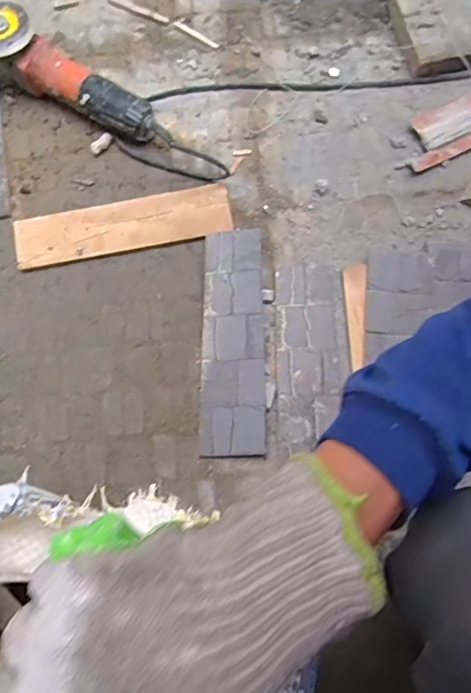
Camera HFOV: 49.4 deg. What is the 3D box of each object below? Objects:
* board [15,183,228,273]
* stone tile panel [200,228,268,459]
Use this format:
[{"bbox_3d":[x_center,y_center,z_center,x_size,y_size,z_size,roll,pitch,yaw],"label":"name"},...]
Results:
[{"bbox_3d":[-0.154,-0.168,0.711,0.296,0.016,0.072,-12,75,-3],"label":"board"},{"bbox_3d":[-0.002,-0.010,0.663,0.081,0.025,0.297,0,75,0],"label":"stone tile panel"}]

